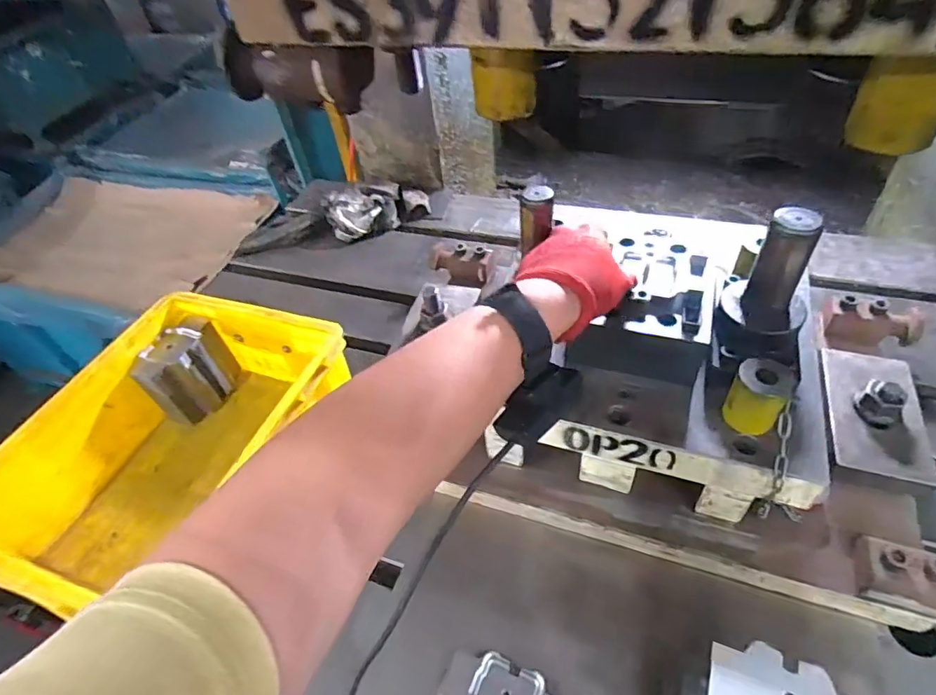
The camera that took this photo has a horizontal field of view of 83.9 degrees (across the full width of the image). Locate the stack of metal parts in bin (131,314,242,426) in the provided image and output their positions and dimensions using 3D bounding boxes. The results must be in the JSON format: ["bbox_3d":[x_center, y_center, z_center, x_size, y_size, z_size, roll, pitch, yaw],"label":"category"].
[{"bbox_3d":[-0.345,0.032,0.643,0.060,0.089,0.105,16,50,25],"label":"stack of metal parts in bin"}]

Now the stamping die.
[{"bbox_3d":[0.173,-0.010,0.497,0.297,0.214,0.214,12,49,18],"label":"stamping die"}]

